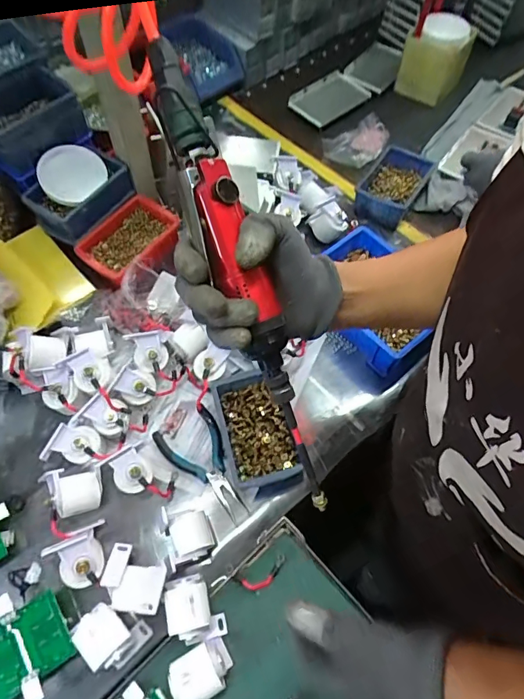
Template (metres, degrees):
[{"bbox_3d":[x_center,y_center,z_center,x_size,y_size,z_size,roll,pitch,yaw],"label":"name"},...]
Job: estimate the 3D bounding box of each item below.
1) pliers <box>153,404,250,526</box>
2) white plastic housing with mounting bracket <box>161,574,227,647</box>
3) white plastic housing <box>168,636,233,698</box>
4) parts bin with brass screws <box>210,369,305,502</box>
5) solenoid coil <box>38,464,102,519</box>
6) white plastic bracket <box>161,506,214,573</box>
[{"bbox_3d":[-0.071,0.140,0.570,0.077,0.033,0.140,-35,67,-19],"label":"pliers"},{"bbox_3d":[-0.074,0.279,0.485,0.055,0.051,0.065,-13,62,-9],"label":"white plastic housing with mounting bracket"},{"bbox_3d":[-0.062,0.335,0.457,0.063,0.042,0.054,-26,64,-15],"label":"white plastic housing"},{"bbox_3d":[-0.007,0.105,0.582,0.082,0.052,0.146,-16,62,-10],"label":"parts bin with brass screws"},{"bbox_3d":[-0.225,0.173,0.542,0.065,0.053,0.053,-16,62,-10],"label":"solenoid coil"},{"bbox_3d":[-0.083,0.215,0.518,0.048,0.050,0.057,-13,62,-8],"label":"white plastic bracket"}]

